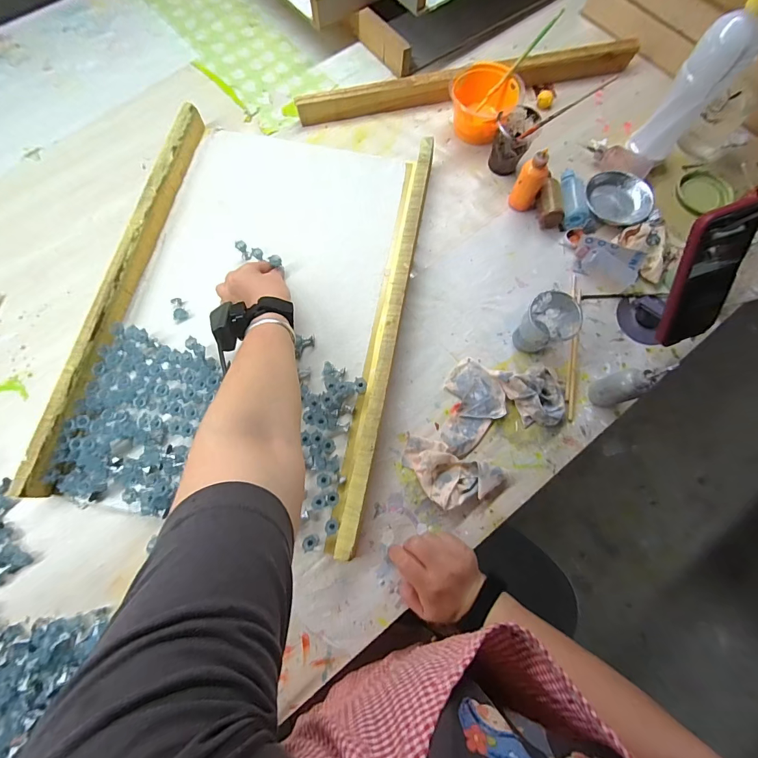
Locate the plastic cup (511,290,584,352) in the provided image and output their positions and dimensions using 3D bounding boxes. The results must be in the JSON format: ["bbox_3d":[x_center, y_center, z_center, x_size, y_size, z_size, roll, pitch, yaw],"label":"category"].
[{"bbox_3d":[0.220,-0.070,0.483,0.061,0.072,0.062,0,76,0],"label":"plastic cup"}]

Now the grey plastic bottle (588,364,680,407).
[{"bbox_3d":[0.298,0.007,0.441,0.031,0.118,0.037,-30,79,-7],"label":"grey plastic bottle"}]

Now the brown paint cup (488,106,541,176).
[{"bbox_3d":[0.208,-0.375,0.574,0.057,0.069,0.069,33,76,8],"label":"brown paint cup"}]

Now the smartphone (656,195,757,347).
[{"bbox_3d":[0.384,-0.117,0.430,0.083,0.180,0.013,-22,43,4],"label":"smartphone"}]

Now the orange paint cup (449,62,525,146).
[{"bbox_3d":[0.164,-0.438,0.591,0.108,0.070,0.120,28,76,7],"label":"orange paint cup"}]

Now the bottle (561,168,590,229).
[{"bbox_3d":[0.298,-0.281,0.563,0.037,0.029,0.095,4,76,0],"label":"bottle"}]

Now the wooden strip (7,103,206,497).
[{"bbox_3d":[-0.350,-0.146,0.512,0.024,0.042,0.590,9,77,2],"label":"wooden strip"}]

